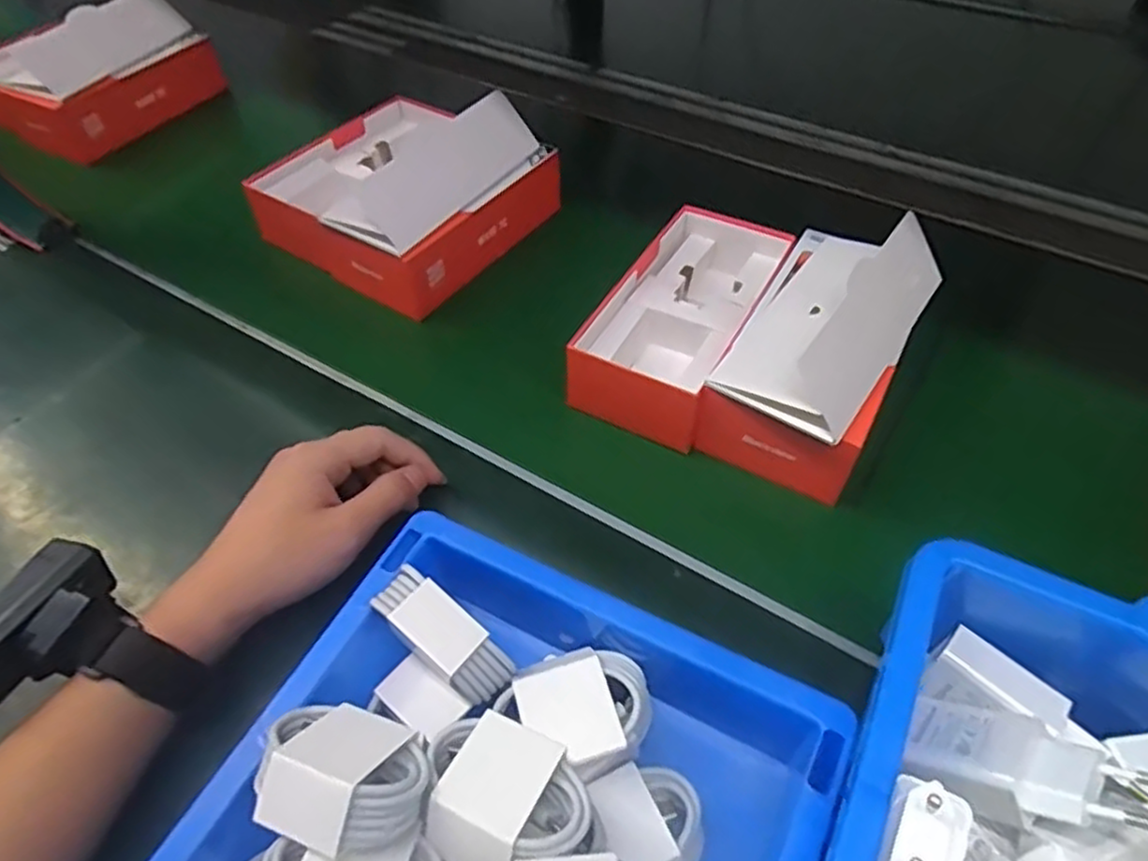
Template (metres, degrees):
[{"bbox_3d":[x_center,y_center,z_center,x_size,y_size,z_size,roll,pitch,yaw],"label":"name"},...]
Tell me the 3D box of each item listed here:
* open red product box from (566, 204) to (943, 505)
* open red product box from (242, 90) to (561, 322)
[{"bbox_3d":[0.121,-0.074,0.469,0.190,0.088,0.197,24,53,21],"label":"open red product box"},{"bbox_3d":[-0.138,-0.198,0.588,0.185,0.113,0.197,28,55,23],"label":"open red product box"}]

